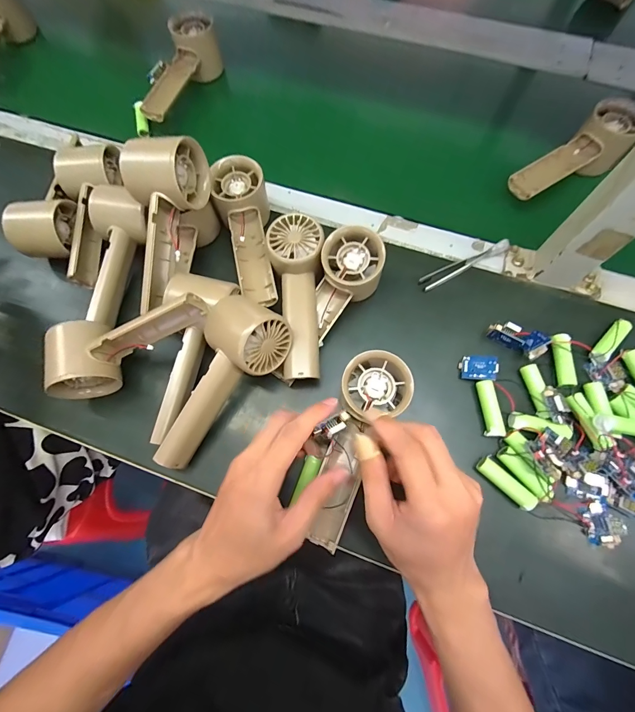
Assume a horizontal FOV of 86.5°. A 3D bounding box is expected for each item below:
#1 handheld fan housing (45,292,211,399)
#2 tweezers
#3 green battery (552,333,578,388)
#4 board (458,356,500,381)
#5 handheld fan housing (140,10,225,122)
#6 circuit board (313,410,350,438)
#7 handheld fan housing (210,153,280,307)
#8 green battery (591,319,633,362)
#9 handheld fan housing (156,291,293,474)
[{"bbox_3d":[-0.170,-0.020,0.301,0.156,0.056,0.062,-26,75,7],"label":"handheld fan housing"},{"bbox_3d":[0.155,-0.097,0.356,0.103,0.013,0.016,-27,75,-7],"label":"tweezers"},{"bbox_3d":[0.231,0.004,0.317,0.015,0.011,0.051,-1,74,0],"label":"green battery"},{"bbox_3d":[0.150,0.011,0.315,0.032,0.004,0.023,7,79,30],"label":"board"},{"bbox_3d":[-0.176,-0.364,0.435,0.059,0.050,0.155,15,74,5],"label":"handheld fan housing"},{"bbox_3d":[0.012,0.052,0.250,0.028,0.006,0.012,-31,75,-27],"label":"circuit board"},{"bbox_3d":[-0.068,-0.123,0.339,0.053,0.041,0.151,-14,74,-3],"label":"handheld fan housing"},{"bbox_3d":[0.279,-0.015,0.322,0.054,0.016,0.013,-44,78,-11],"label":"green battery"},{"bbox_3d":[-0.086,0.024,0.288,0.069,0.054,0.154,29,89,9],"label":"handheld fan housing"}]

